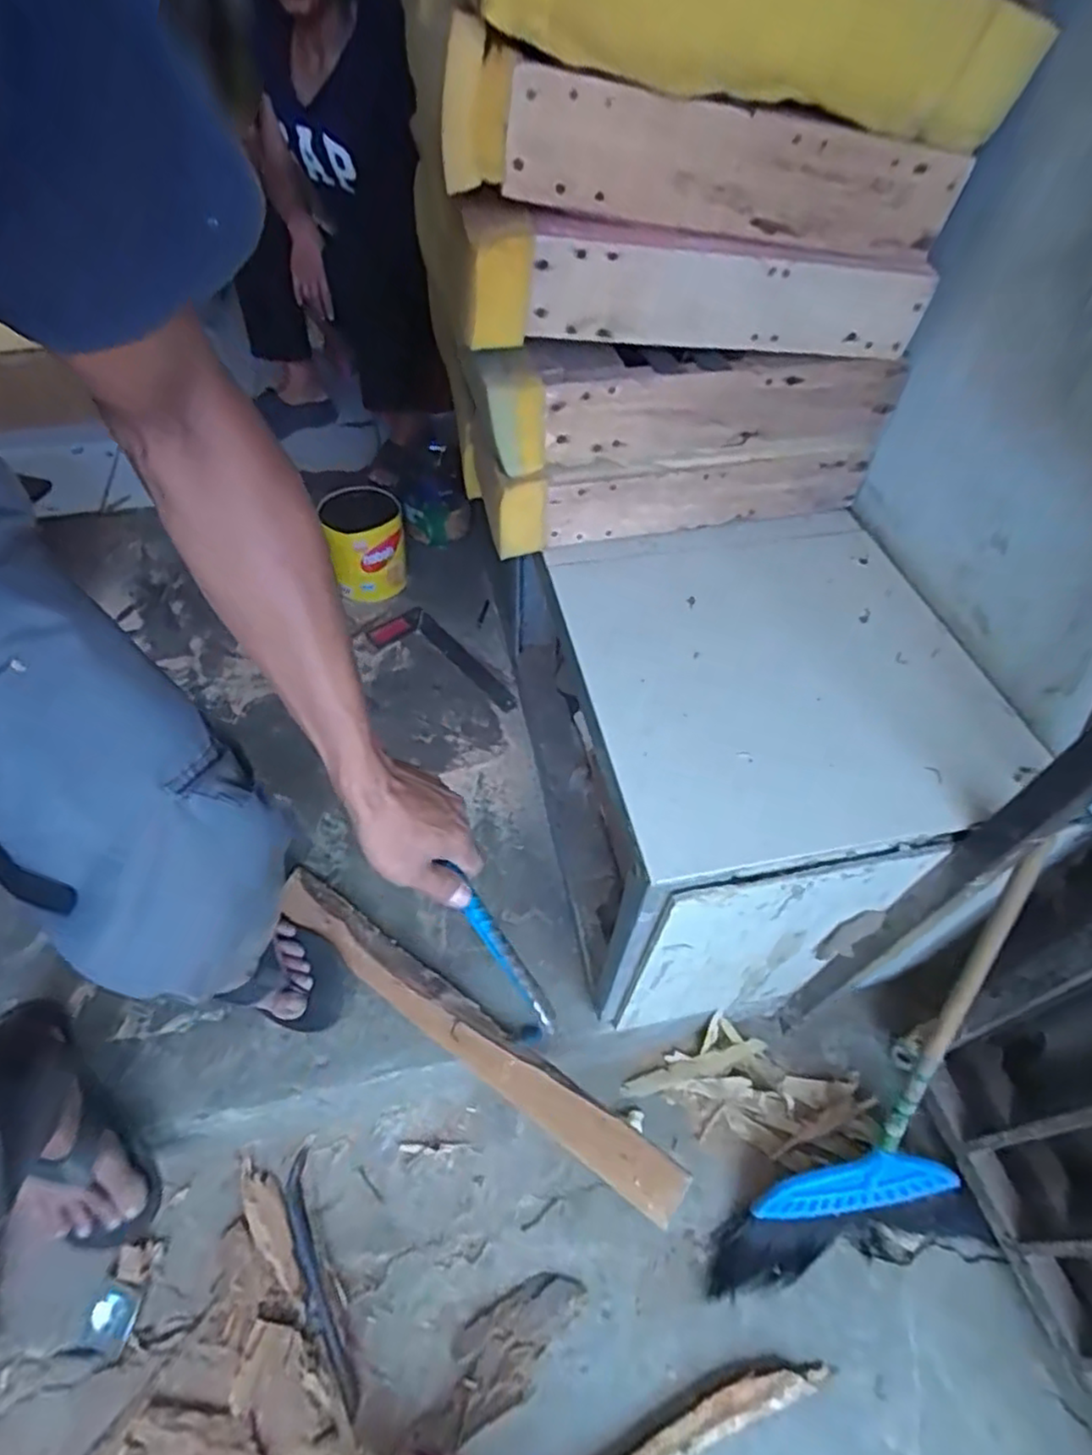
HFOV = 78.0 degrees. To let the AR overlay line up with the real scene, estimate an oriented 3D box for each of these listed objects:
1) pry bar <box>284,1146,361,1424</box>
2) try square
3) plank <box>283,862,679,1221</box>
[{"bbox_3d":[-0.266,0.639,0.785,0.036,0.014,0.257,-20,55,-18],"label":"pry bar"},{"bbox_3d":[-0.181,-0.117,1.204,0.322,0.017,0.110,36,58,24],"label":"try square"},{"bbox_3d":[-0.102,0.363,0.816,0.587,0.035,0.062,30,56,19],"label":"plank"}]

